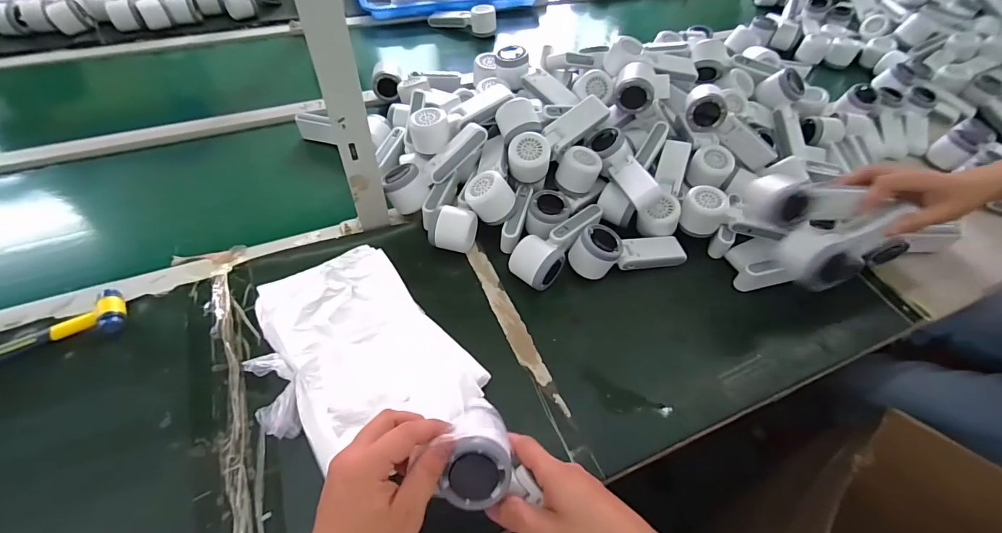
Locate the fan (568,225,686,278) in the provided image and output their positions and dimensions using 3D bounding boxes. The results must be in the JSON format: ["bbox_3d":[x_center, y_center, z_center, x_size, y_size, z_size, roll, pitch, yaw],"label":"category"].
[{"bbox_3d":[0.175,-0.025,0.591,0.167,0.060,0.055,-9,53,-11],"label":"fan"}]

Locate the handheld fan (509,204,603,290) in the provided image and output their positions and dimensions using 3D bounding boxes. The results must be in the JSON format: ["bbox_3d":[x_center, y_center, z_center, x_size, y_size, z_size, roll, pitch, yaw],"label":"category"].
[{"bbox_3d":[0.078,-0.035,0.593,0.057,0.055,0.164,33,57,20],"label":"handheld fan"}]

